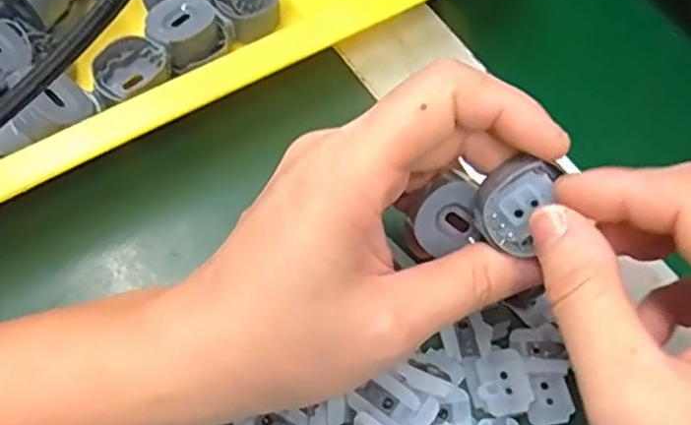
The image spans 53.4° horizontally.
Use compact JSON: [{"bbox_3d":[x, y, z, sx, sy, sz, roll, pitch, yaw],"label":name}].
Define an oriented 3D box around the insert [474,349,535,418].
[{"bbox_3d":[0.054,0.057,0.230,0.019,0.004,0.021,1,64,0],"label":"insert"}]

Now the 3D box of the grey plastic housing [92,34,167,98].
[{"bbox_3d":[-0.085,-0.057,0.269,0.028,0.019,0.011,-34,69,-16],"label":"grey plastic housing"}]

